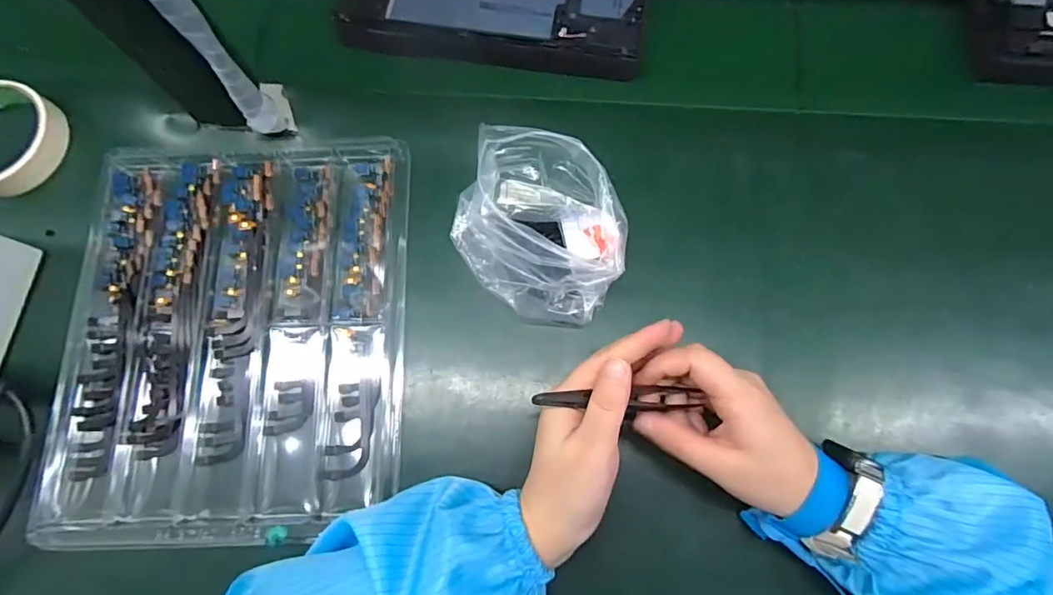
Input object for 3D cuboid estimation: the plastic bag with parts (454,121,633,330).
[{"bbox_3d":[0.009,-0.043,0.345,0.112,0.063,0.112,16,76,2],"label":"plastic bag with parts"}]

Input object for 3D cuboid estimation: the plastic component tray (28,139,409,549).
[{"bbox_3d":[-0.197,0.019,0.348,0.220,0.019,0.268,-2,79,0],"label":"plastic component tray"}]

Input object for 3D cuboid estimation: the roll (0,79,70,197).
[{"bbox_3d":[-0.400,-0.120,0.387,0.081,0.023,0.083,0,79,0],"label":"roll"}]

